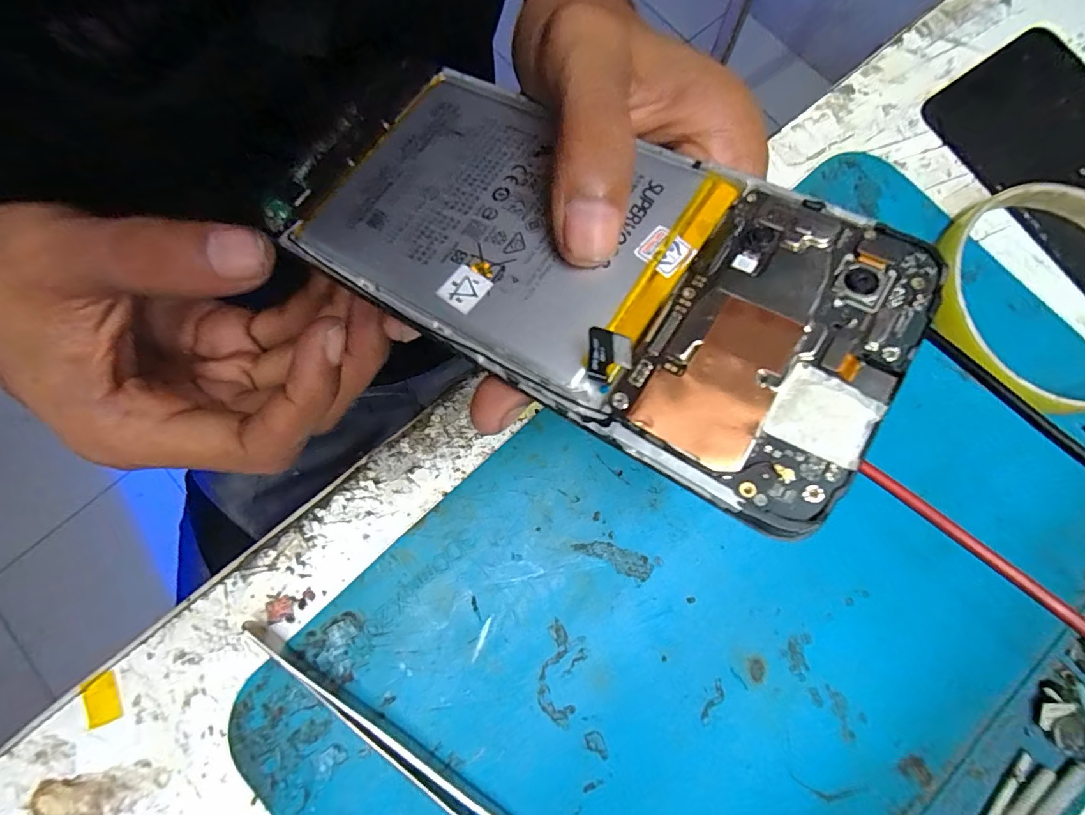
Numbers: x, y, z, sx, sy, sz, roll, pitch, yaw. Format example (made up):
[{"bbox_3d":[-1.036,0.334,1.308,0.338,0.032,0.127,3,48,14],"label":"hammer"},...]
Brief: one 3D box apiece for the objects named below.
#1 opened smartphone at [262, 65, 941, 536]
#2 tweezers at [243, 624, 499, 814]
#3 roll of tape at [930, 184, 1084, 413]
[{"bbox_3d":[0.004,-0.039,0.108,0.146,0.013,0.069,30,80,17],"label":"opened smartphone"},{"bbox_3d":[-0.036,0.105,0.137,0.129,0.008,0.009,37,81,6],"label":"tweezers"},{"bbox_3d":[0.185,-0.041,0.168,0.075,0.011,0.072,0,79,-1],"label":"roll of tape"}]

